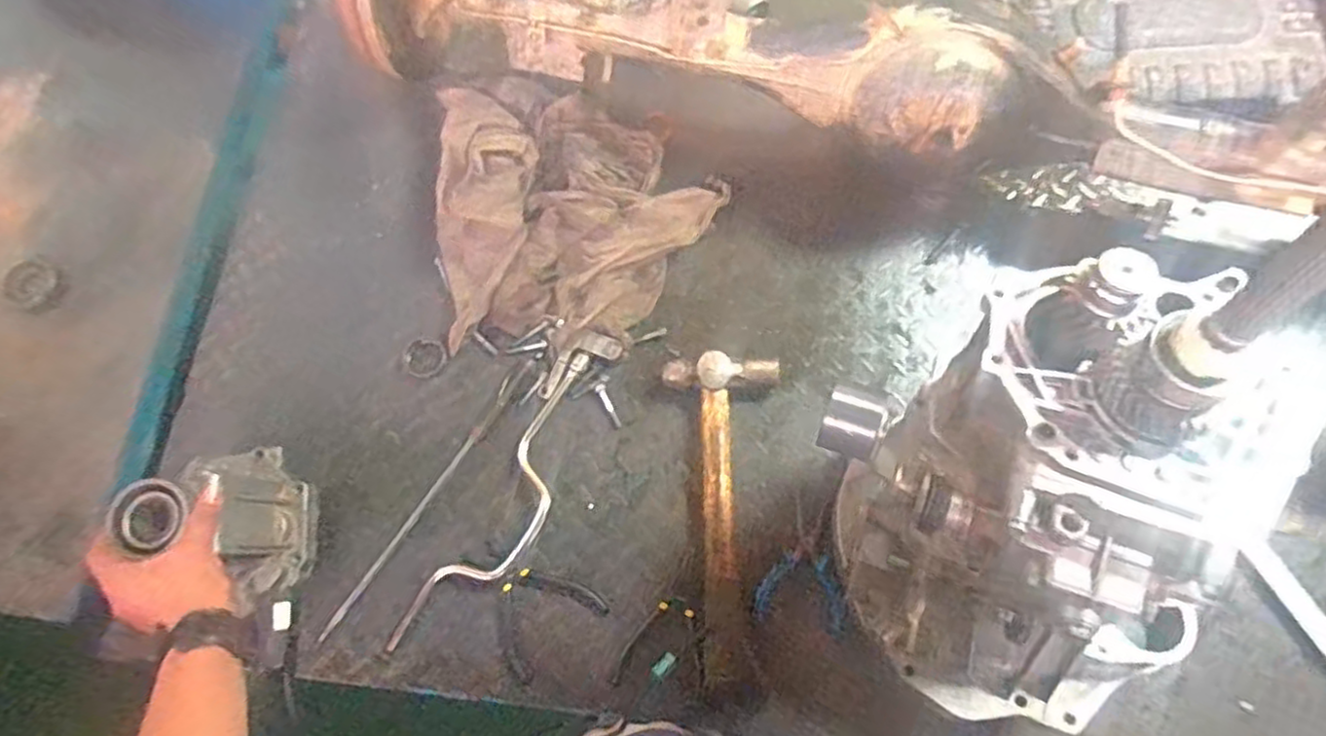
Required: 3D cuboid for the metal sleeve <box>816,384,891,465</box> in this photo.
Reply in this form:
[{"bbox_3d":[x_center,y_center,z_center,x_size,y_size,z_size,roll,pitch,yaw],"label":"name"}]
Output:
[{"bbox_3d":[0.130,0.041,0.476,0.045,0.048,0.043,20,75,8],"label":"metal sleeve"}]

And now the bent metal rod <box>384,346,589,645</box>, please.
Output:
[{"bbox_3d":[-0.172,0.159,0.812,0.080,0.022,0.389,29,76,10],"label":"bent metal rod"}]

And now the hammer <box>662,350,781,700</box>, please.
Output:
[{"bbox_3d":[0.061,0.168,0.798,0.131,0.037,0.376,3,73,3],"label":"hammer"}]

